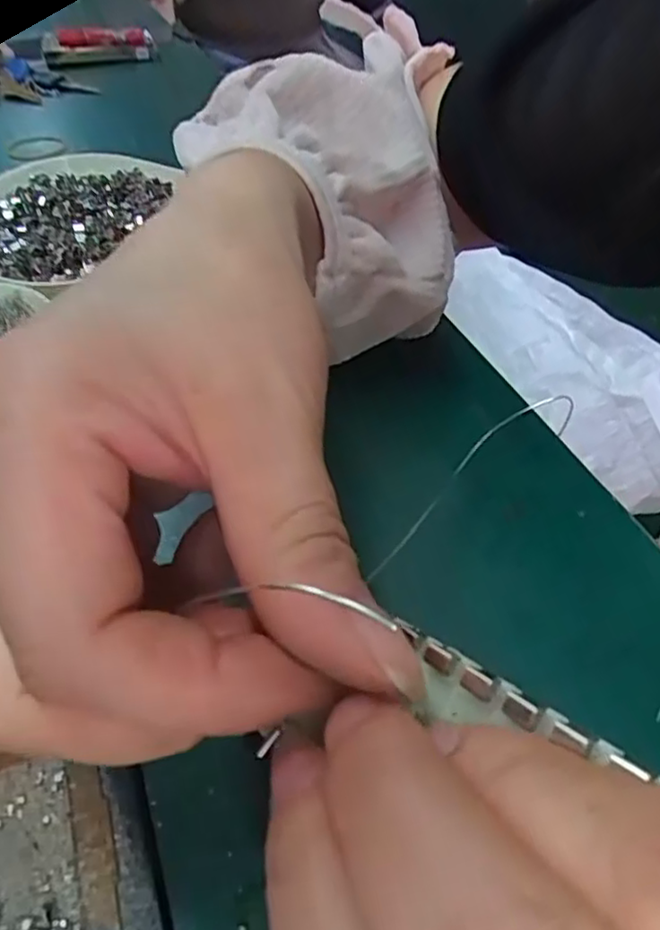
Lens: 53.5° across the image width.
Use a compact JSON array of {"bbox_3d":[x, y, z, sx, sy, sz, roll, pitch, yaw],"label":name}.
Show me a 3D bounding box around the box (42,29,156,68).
[{"bbox_3d":[-0.223,-0.406,0.635,0.099,0.030,0.031,-21,50,-21],"label":"box"}]

